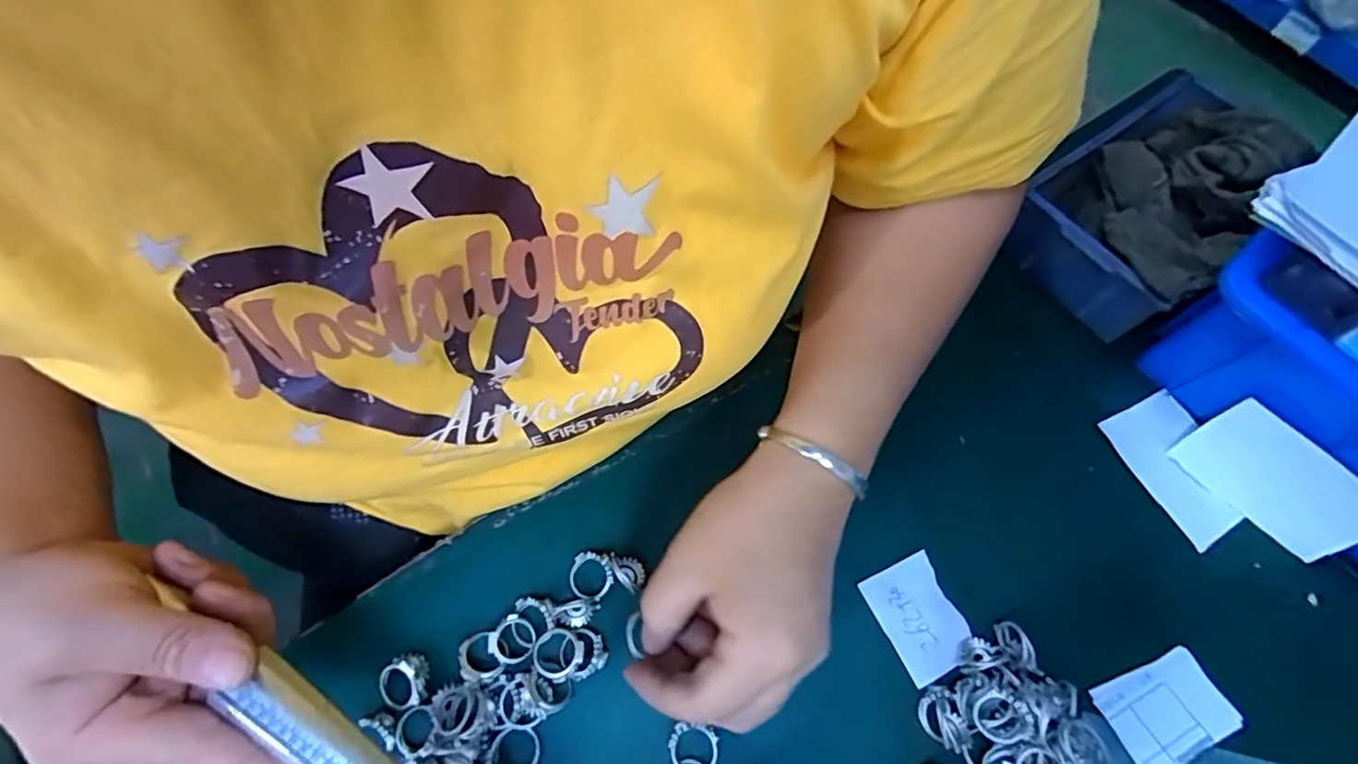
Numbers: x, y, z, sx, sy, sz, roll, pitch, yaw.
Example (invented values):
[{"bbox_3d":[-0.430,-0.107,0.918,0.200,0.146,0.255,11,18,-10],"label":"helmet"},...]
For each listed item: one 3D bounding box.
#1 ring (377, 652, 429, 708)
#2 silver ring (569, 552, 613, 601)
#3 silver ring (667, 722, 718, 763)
[{"bbox_3d":[-0.132,0.143,0.280,0.022,0.008,0.023,-1,67,3],"label":"ring"},{"bbox_3d":[-0.045,0.098,0.296,0.022,0.009,0.022,-1,67,3],"label":"silver ring"},{"bbox_3d":[0.006,0.166,0.265,0.022,0.006,0.019,14,69,9],"label":"silver ring"}]

